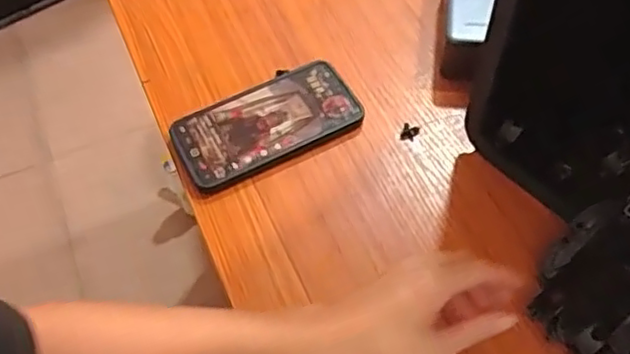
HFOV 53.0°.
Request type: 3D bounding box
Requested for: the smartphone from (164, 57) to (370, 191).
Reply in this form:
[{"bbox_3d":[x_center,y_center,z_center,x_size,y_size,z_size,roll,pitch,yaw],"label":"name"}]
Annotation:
[{"bbox_3d":[-0.042,-0.046,0.559,0.159,0.017,0.079,-24,59,-12],"label":"smartphone"}]

